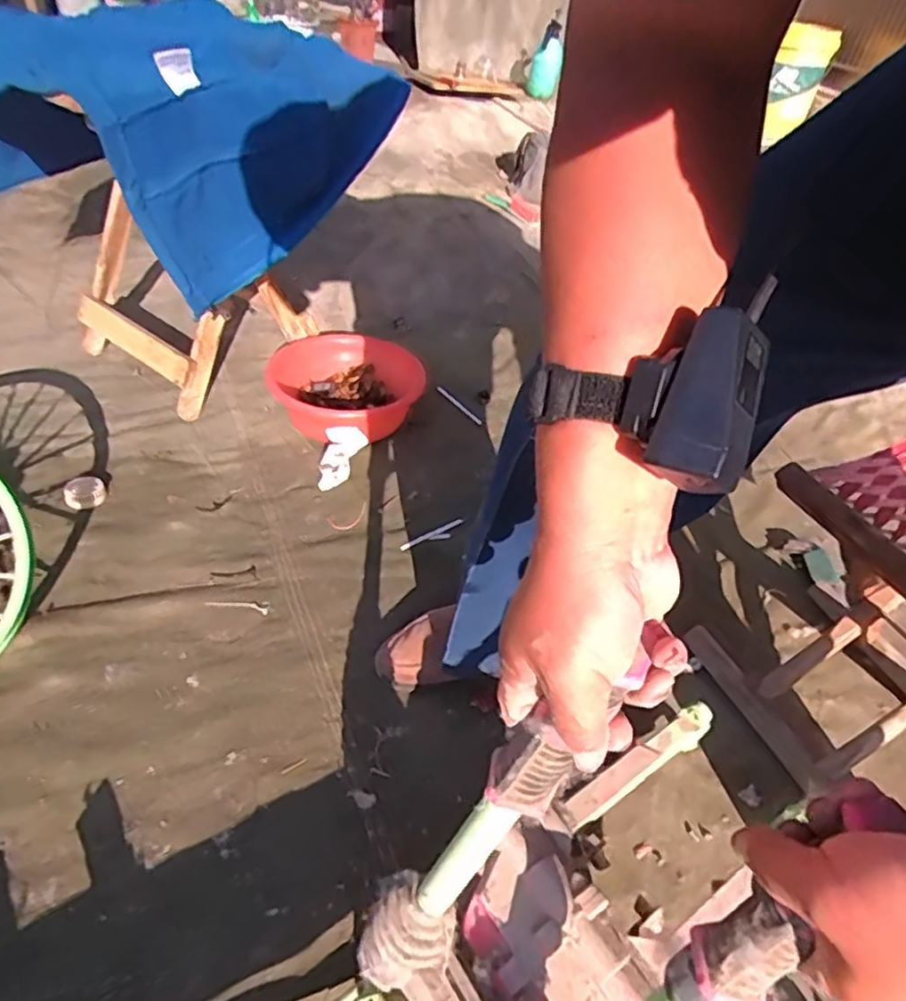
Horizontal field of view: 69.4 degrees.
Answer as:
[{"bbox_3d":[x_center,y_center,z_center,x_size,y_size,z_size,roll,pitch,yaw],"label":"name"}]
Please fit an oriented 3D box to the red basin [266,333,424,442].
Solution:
[{"bbox_3d":[-0.181,-0.196,1.131,0.256,0.101,0.278,4,41,-5],"label":"red basin"}]

